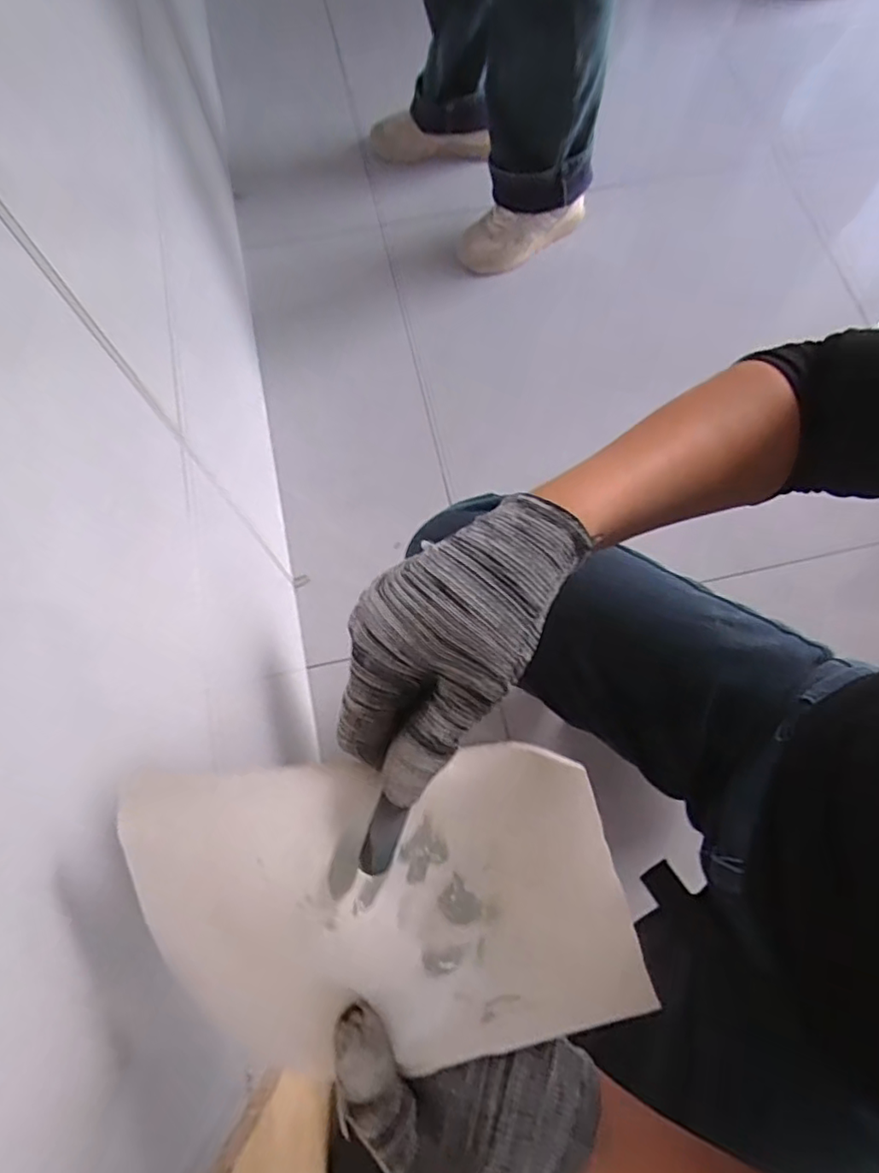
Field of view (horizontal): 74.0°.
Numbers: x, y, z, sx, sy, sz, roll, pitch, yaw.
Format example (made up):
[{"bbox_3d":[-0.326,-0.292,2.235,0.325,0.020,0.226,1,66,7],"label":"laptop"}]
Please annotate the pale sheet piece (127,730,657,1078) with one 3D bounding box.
[{"bbox_3d":[-0.013,0.132,0.258,0.229,0.029,0.125,15,71,-20],"label":"pale sheet piece"}]

